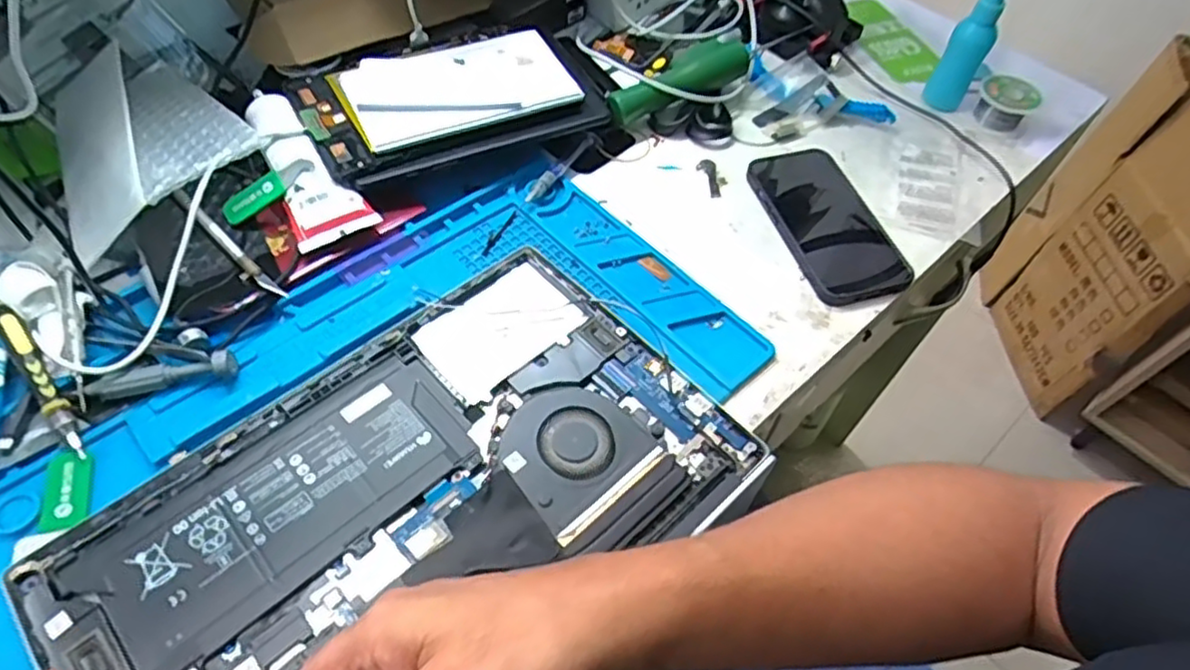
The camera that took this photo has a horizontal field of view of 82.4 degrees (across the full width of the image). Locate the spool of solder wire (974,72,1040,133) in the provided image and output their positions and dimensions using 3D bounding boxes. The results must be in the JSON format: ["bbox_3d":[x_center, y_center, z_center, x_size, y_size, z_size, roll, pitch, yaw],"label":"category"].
[{"bbox_3d":[0.353,-0.201,0.585,0.046,0.028,0.041,28,57,16],"label":"spool of solder wire"}]

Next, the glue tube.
[{"bbox_3d":[-0.219,-0.126,0.509,0.056,0.042,0.163,-26,60,-20],"label":"glue tube"}]

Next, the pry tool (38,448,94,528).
[{"bbox_3d":[-0.296,0.086,0.381,0.025,0.006,0.045,-13,56,-12],"label":"pry tool"}]

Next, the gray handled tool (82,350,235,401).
[{"bbox_3d":[-0.261,0.025,0.410,0.081,0.019,0.014,-9,55,-10],"label":"gray handled tool"}]

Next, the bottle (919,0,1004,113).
[{"bbox_3d":[0.313,-0.247,0.563,0.033,0.127,0.030,31,58,17],"label":"bottle"}]

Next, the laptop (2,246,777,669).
[{"bbox_3d":[-0.101,0.096,0.380,0.349,0.013,0.232,-36,64,-25],"label":"laptop"}]

